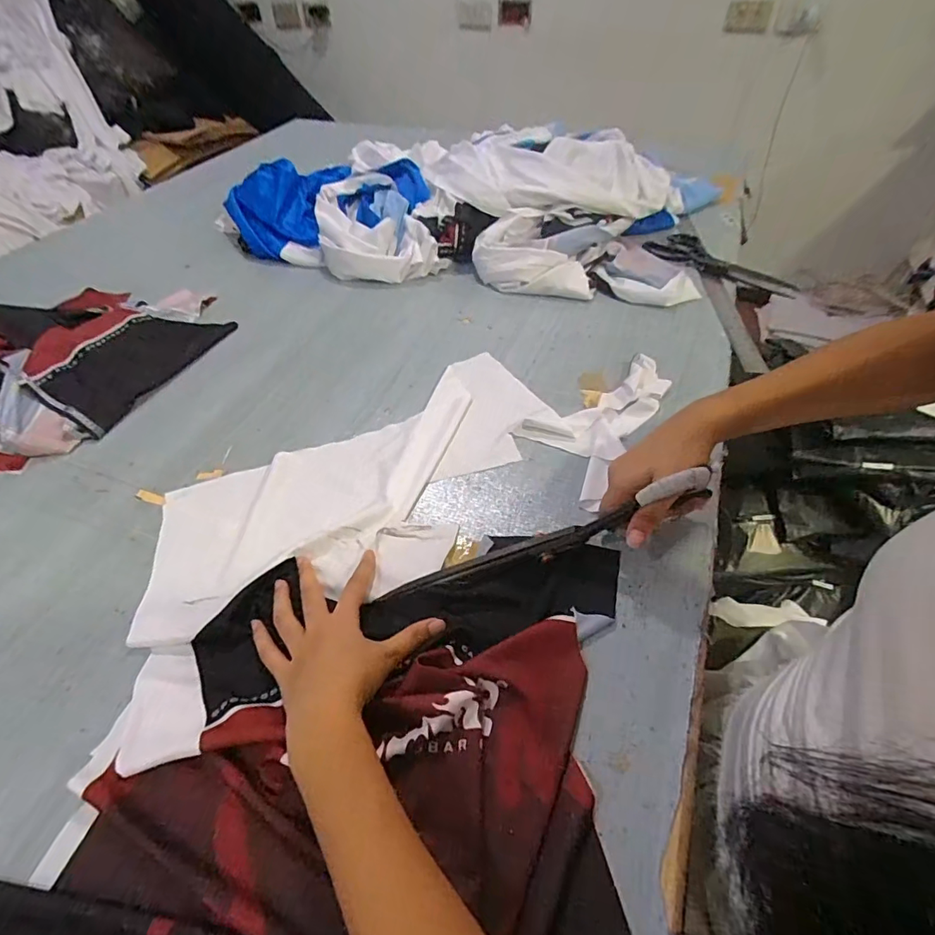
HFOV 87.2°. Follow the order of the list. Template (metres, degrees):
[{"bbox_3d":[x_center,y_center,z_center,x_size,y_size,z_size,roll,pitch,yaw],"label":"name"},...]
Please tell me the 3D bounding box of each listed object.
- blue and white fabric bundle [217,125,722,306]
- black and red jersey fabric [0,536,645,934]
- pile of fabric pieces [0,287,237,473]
[{"bbox_3d":[-0.018,-0.453,0.842,0.837,0.112,0.376,9,49,11],"label":"blue and white fabric bundle"},{"bbox_3d":[-0.093,0.220,0.300,0.392,0.023,0.394,1,48,4],"label":"black and red jersey fabric"},{"bbox_3d":[-0.545,-0.153,0.635,0.347,0.050,0.407,19,51,19],"label":"pile of fabric pieces"}]

